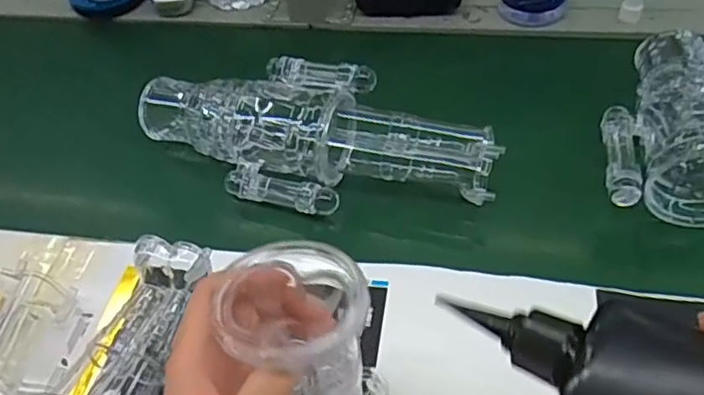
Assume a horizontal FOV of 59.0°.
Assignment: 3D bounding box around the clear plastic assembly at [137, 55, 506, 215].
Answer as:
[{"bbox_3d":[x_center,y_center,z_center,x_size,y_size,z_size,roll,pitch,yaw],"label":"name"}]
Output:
[{"bbox_3d":[-0.035,-0.054,0.499,0.287,0.056,0.111,14,53,17],"label":"clear plastic assembly"}]

